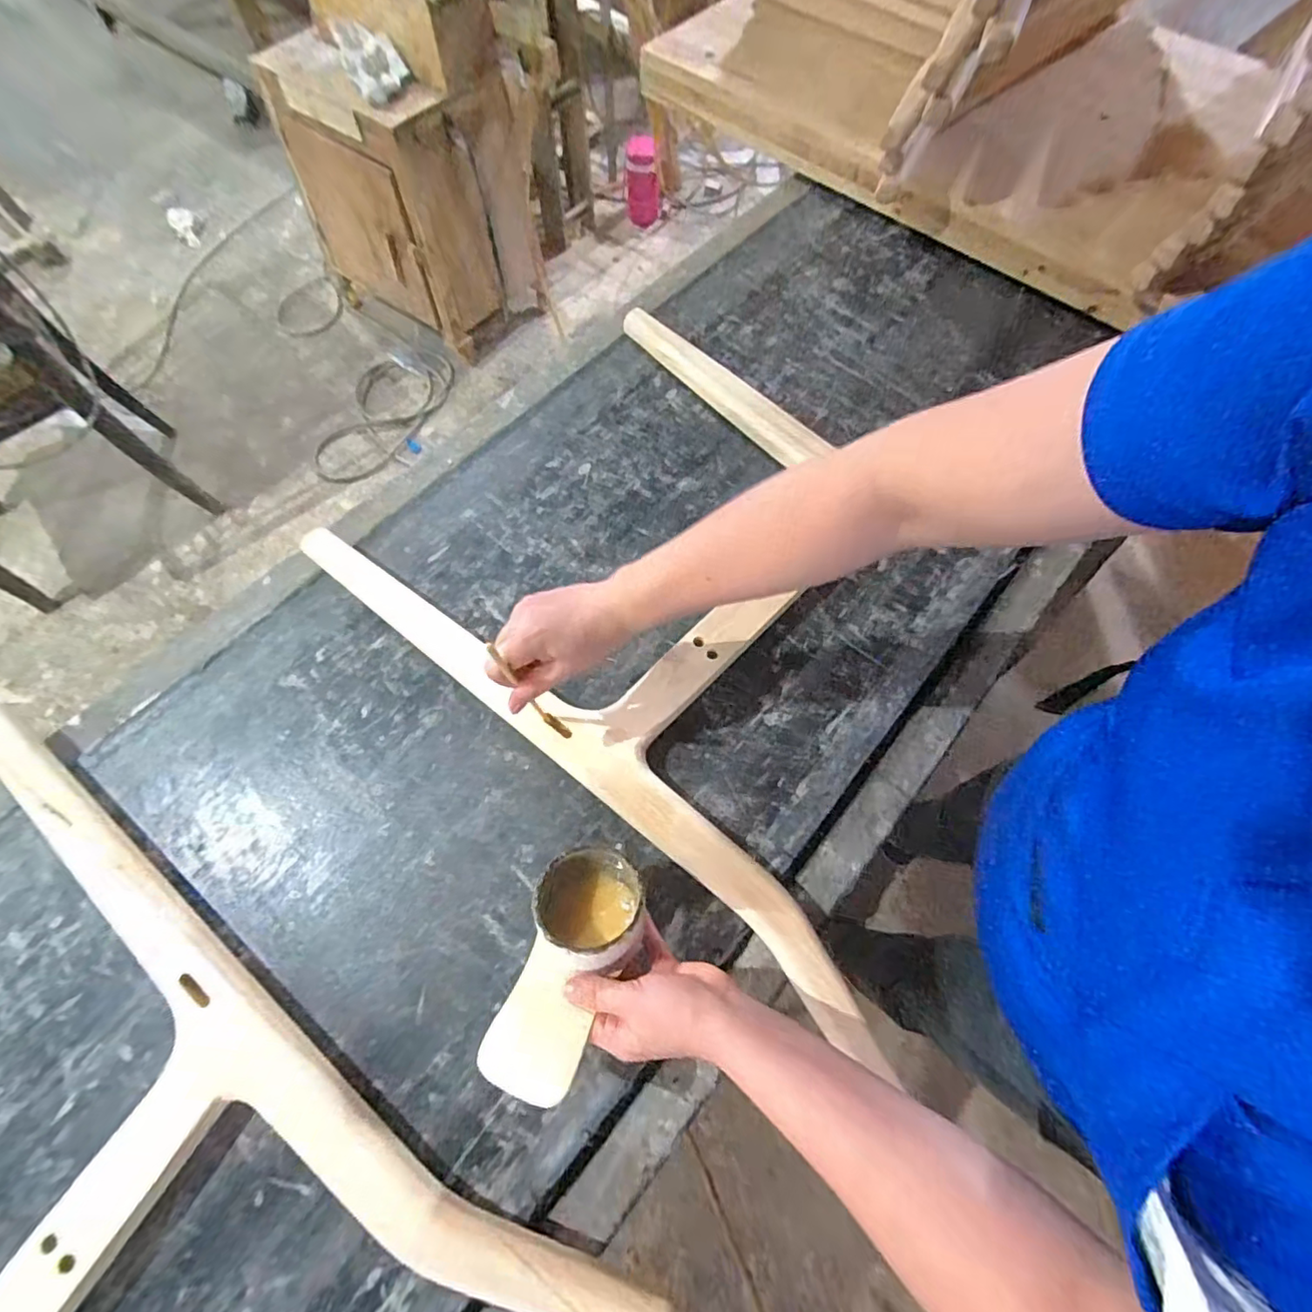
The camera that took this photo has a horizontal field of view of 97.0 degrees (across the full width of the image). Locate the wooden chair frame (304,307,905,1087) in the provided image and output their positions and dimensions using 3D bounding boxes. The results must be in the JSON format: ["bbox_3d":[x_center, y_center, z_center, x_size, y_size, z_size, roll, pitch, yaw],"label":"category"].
[{"bbox_3d":[0.070,-0.066,0.619,0.750,0.039,0.521,38,72,15],"label":"wooden chair frame"}]

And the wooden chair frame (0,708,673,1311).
[{"bbox_3d":[-0.455,0.458,0.397,0.744,0.035,0.520,31,71,12],"label":"wooden chair frame"}]

